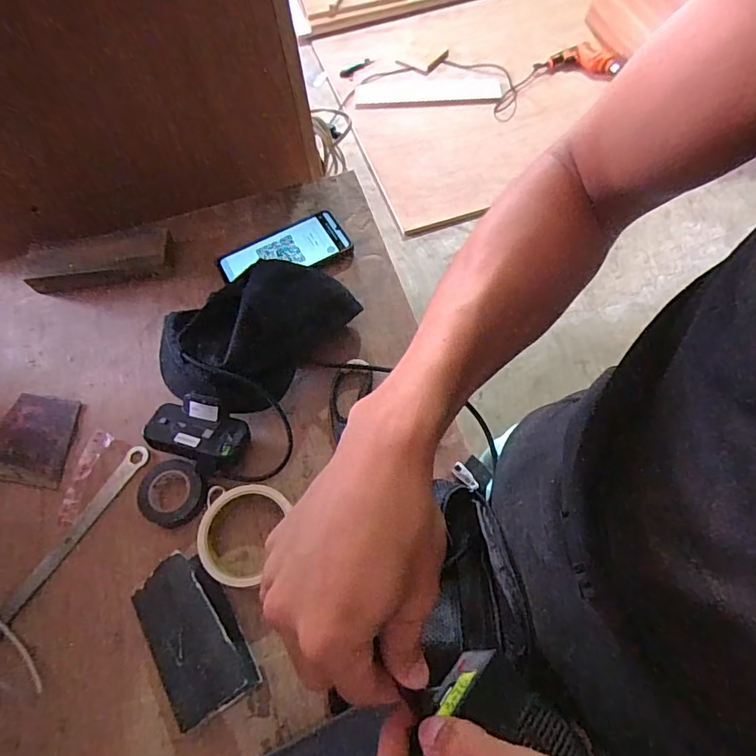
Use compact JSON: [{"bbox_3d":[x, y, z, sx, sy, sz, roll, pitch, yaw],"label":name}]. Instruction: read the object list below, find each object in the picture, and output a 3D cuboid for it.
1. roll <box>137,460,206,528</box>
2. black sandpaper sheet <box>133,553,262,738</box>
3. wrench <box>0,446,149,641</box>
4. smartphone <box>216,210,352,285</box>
[{"bbox_3d":[-0.212,0.119,0.506,0.070,0.023,0.066,-1,64,3],"label":"roll"},{"bbox_3d":[-0.165,0.227,0.443,0.081,0.034,0.131,-31,66,-11],"label":"black sandpaper sheet"},{"bbox_3d":[-0.311,0.161,0.496,0.020,0.010,0.216,26,69,15],"label":"wrench"},{"bbox_3d":[-0.124,-0.165,0.643,0.165,0.013,0.077,-26,65,-9],"label":"smartphone"}]

